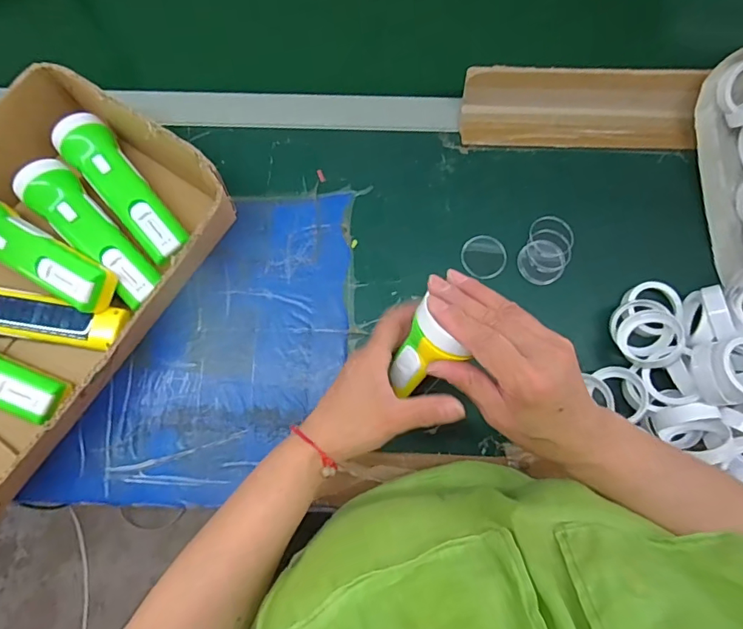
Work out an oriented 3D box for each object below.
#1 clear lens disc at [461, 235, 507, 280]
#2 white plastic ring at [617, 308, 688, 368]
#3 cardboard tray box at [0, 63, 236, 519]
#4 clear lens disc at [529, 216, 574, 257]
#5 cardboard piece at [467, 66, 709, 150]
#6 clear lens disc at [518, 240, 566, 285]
[{"bbox_3d":[0.117,-0.059,0.490,0.044,0.004,0.046,0,78,1],"label":"clear lens disc"},{"bbox_3d":[0.257,0.021,0.436,0.052,0.011,0.056,-13,64,27],"label":"white plastic ring"},{"bbox_3d":[-0.335,-0.009,0.439,0.232,0.071,0.413,34,81,7],"label":"cardboard tray box"},{"bbox_3d":[0.187,-0.082,0.491,0.043,0.005,0.042,1,78,-3],"label":"clear lens disc"},{"bbox_3d":[0.221,-0.222,0.510,0.242,0.030,0.076,2,114,1],"label":"cardboard piece"},{"bbox_3d":[0.175,-0.054,0.484,0.047,0.005,0.044,0,88,3],"label":"clear lens disc"}]

